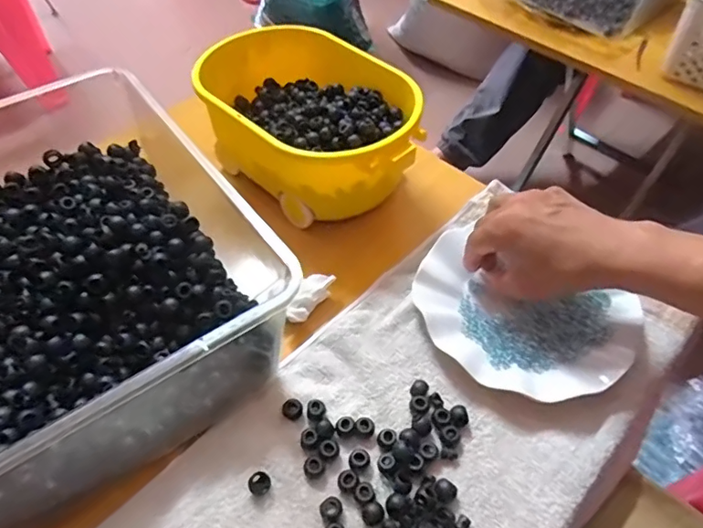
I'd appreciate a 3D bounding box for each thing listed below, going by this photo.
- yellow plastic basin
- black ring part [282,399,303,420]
[{"bbox_3d":[-0.046,-0.149,0.542,0.258,0.093,0.164,36,58,24],"label":"yellow plastic basin"},{"bbox_3d":[-0.045,0.110,0.402,0.014,0.006,0.016,37,59,25],"label":"black ring part"}]

